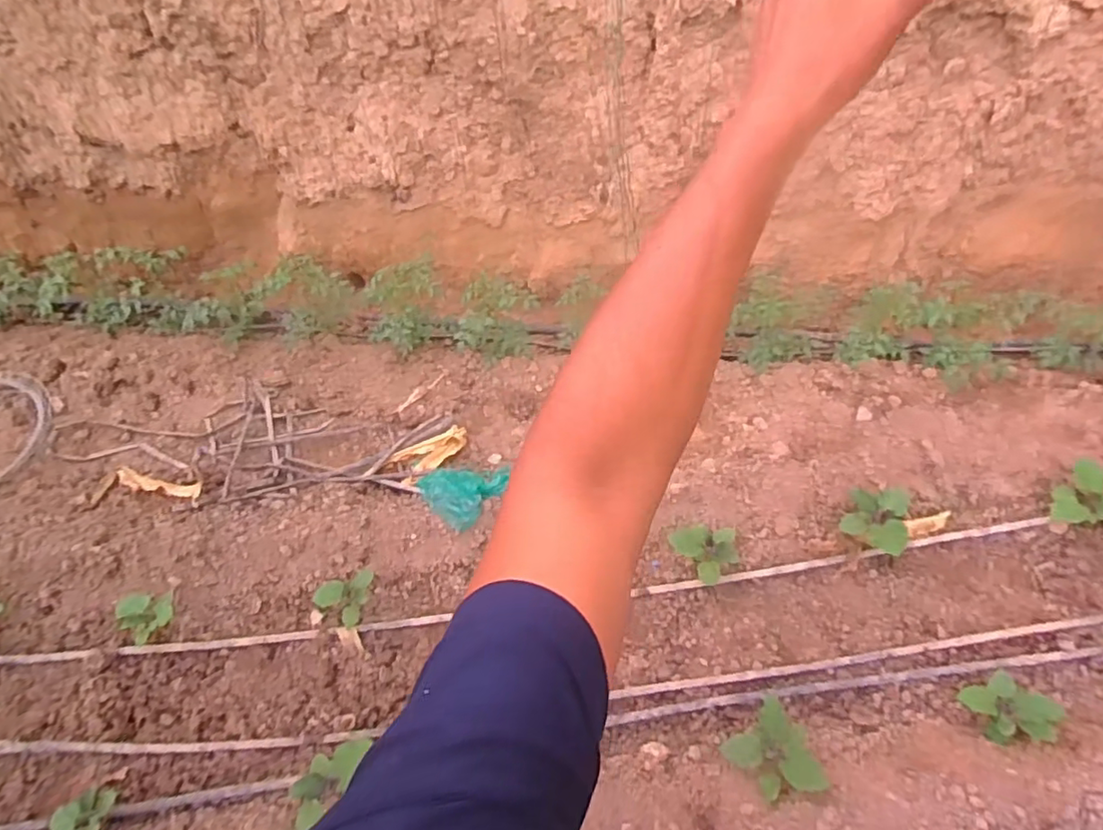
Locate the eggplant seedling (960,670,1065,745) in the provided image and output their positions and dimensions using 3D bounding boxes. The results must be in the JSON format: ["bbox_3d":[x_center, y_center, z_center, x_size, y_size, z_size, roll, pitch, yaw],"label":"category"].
[{"bbox_3d":[1.031,0.638,1.381,0.134,0.151,0.163,-23,48,-16],"label":"eggplant seedling"}]

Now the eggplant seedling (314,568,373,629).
[{"bbox_3d":[-0.555,0.480,1.719,0.117,0.079,0.151,20,51,23],"label":"eggplant seedling"}]

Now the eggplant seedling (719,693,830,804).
[{"bbox_3d":[0.509,0.756,1.391,0.186,0.083,0.196,-28,50,-20],"label":"eggplant seedling"}]

